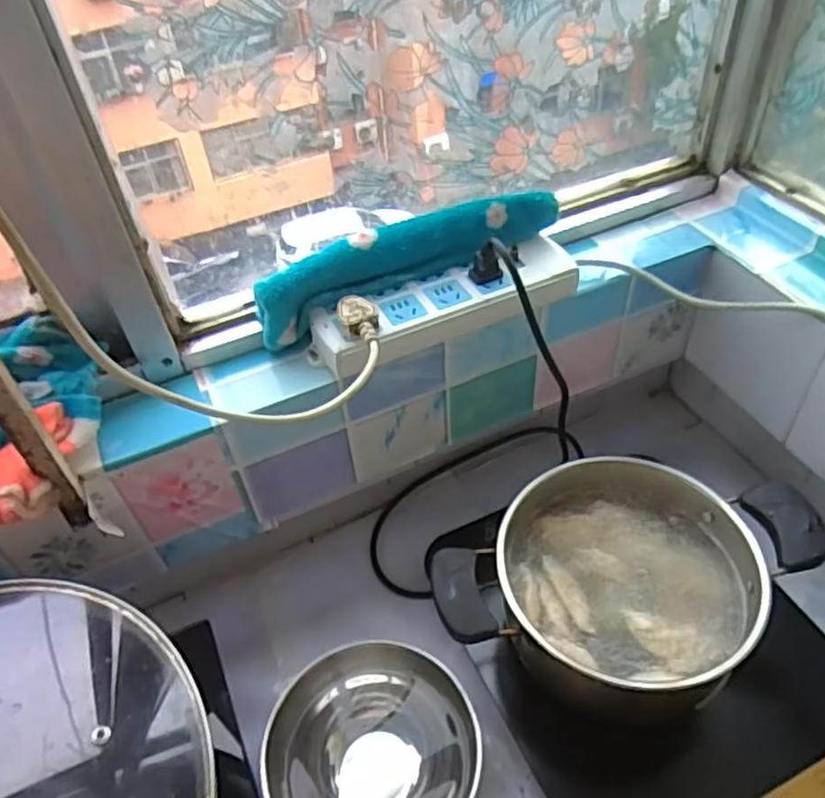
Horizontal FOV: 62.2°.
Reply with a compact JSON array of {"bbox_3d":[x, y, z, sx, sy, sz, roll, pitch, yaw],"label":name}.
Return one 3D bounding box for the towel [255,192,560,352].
[{"bbox_3d":[-0.001,-0.120,0.593,0.273,0.061,0.034,-20,47,-13],"label":"towel"}]

